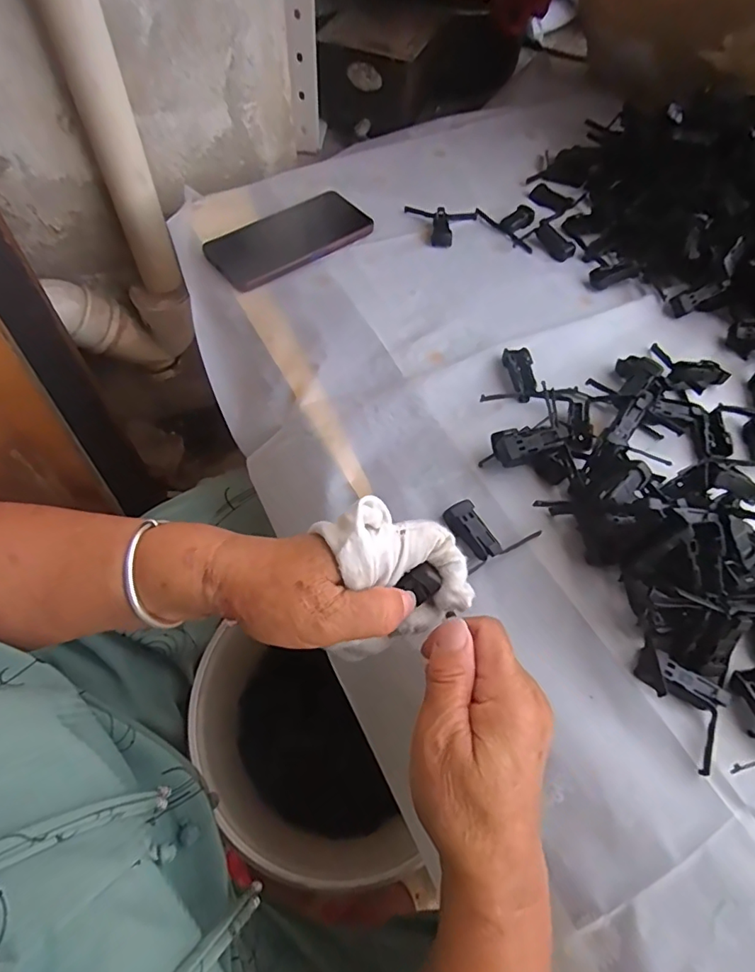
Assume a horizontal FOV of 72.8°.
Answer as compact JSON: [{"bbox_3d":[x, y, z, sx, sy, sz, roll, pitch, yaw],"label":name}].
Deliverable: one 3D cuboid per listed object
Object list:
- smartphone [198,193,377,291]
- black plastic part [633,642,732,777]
[{"bbox_3d":[-0.091,-0.257,0.526,0.167,0.008,0.090,-36,66,-20],"label":"smartphone"},{"bbox_3d":[0.185,0.126,0.304,0.035,0.012,0.068,-21,62,-14],"label":"black plastic part"}]

